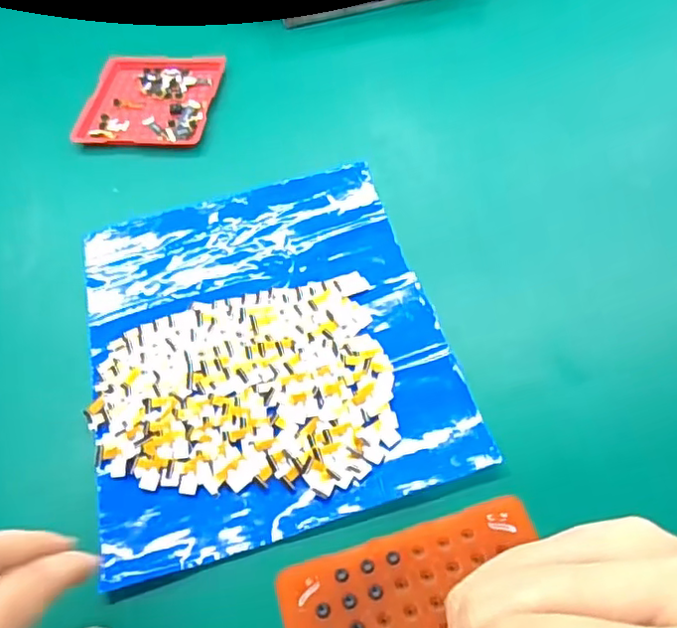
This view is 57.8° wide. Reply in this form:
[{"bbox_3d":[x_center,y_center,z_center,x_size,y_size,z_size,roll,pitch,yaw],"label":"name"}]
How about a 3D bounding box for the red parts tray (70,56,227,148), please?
[{"bbox_3d":[-0.146,-0.168,0.478,0.101,0.009,0.096,4,57,8],"label":"red parts tray"}]

